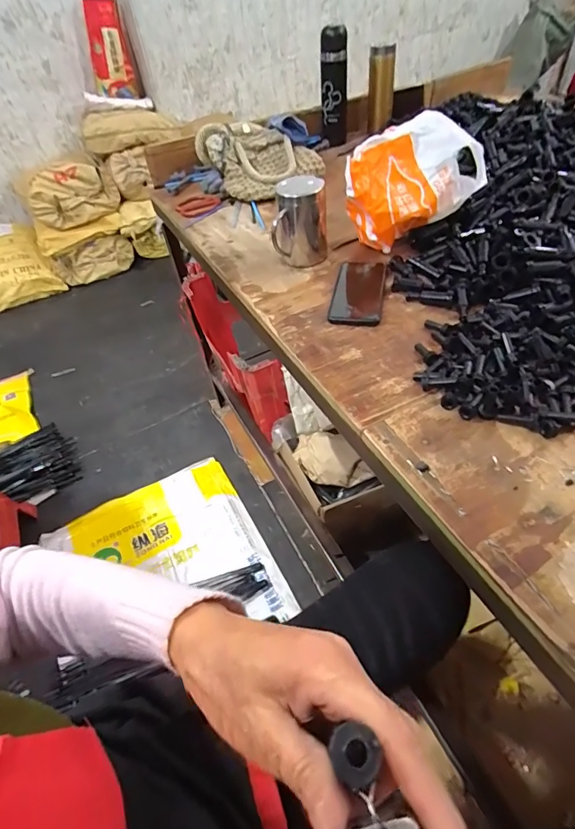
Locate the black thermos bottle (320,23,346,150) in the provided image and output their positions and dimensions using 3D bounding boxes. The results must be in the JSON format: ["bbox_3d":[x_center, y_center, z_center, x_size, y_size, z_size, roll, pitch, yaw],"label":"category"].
[{"bbox_3d":[0.113,-0.790,1.031,0.060,0.225,0.054,0,49,7],"label":"black thermos bottle"}]

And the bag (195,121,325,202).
[{"bbox_3d":[-0.056,-0.562,0.929,0.198,0.112,0.202,-37,54,-23],"label":"bag"}]

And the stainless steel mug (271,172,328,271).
[{"bbox_3d":[0.021,-0.314,0.693,0.080,0.121,0.085,2,49,9],"label":"stainless steel mug"}]

